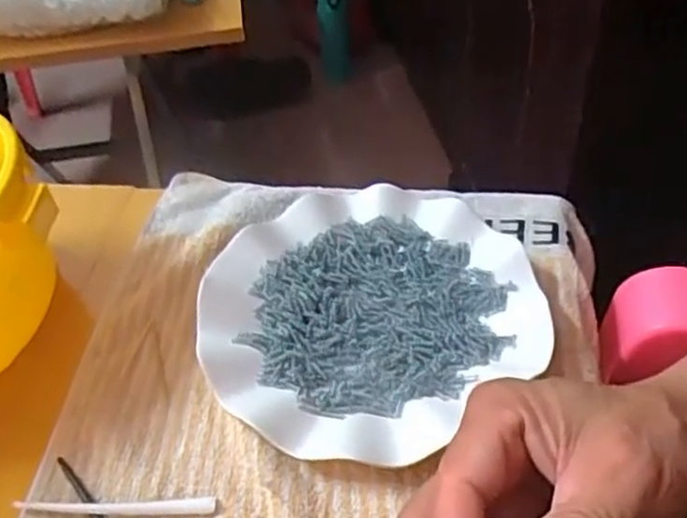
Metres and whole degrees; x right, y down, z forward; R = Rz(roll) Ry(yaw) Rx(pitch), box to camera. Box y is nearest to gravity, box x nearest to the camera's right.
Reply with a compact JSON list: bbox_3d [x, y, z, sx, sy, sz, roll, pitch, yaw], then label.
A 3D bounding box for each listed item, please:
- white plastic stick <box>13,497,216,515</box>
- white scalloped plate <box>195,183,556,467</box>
[{"bbox_3d":[-0.107,0.116,0.319,0.093,0.007,0.008,-2,46,4],"label":"white plastic stick"},{"bbox_3d":[0.013,0.023,0.378,0.183,0.018,0.173,-3,46,3],"label":"white scalloped plate"}]

